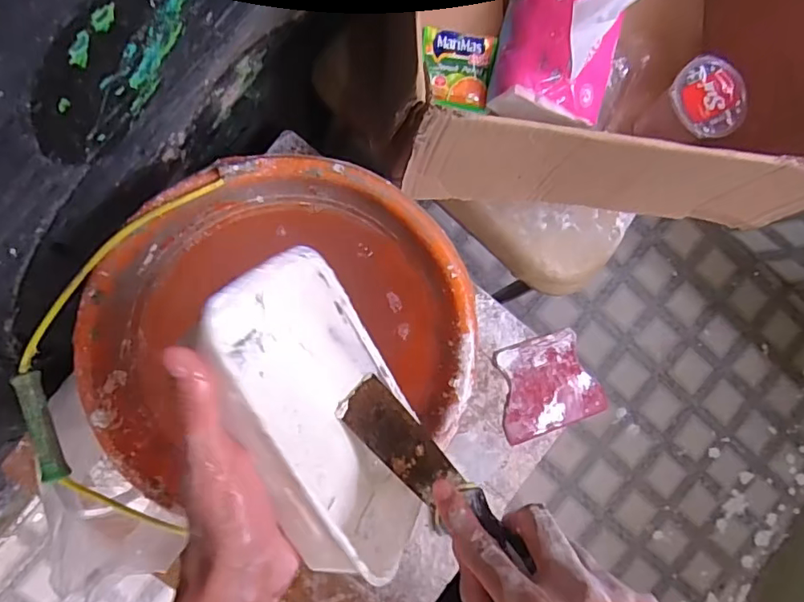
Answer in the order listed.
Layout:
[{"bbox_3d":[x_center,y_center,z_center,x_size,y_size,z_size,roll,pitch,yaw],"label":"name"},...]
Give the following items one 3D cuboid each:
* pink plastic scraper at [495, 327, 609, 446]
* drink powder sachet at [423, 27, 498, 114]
[{"bbox_3d":[0.168,0.095,0.612,0.118,0.013,0.108,-18,92,-9],"label":"pink plastic scraper"},{"bbox_3d":[0.054,-0.225,0.521,0.069,0.005,0.071,4,99,-7],"label":"drink powder sachet"}]

